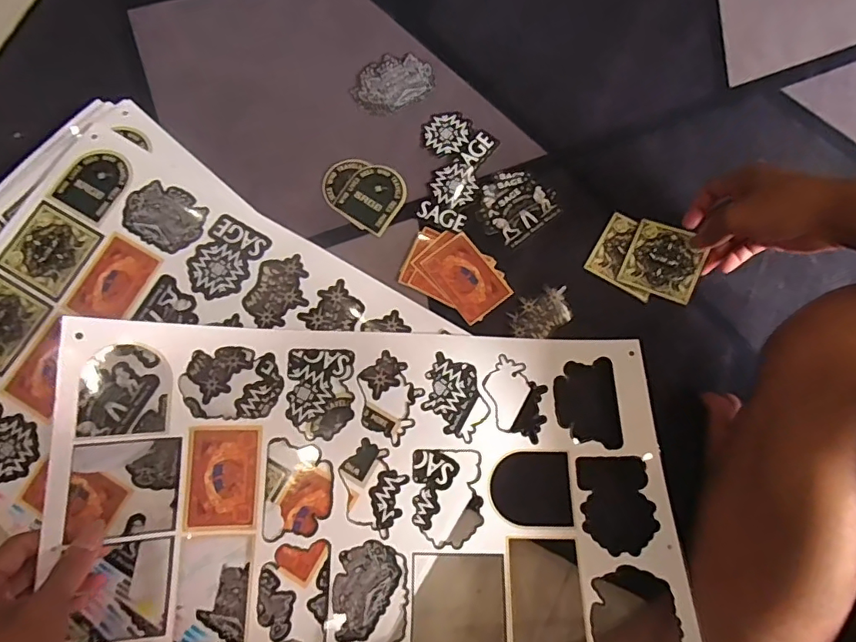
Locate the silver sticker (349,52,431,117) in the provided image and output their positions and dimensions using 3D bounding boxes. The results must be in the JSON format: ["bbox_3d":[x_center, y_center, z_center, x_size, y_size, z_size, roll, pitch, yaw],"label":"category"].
[{"bbox_3d":[-0.039,-0.257,0.549,0.086,0.004,0.063,-28,80,-7],"label":"silver sticker"}]

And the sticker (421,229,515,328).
[{"bbox_3d":[0.038,-0.043,0.501,0.054,0.004,0.080,-37,81,-7],"label":"sticker"}]

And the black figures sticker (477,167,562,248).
[{"bbox_3d":[0.088,-0.118,0.517,0.074,0.005,0.069,-37,80,-7],"label":"black figures sticker"}]

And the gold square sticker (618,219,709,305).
[{"bbox_3d":[0.226,-0.058,0.487,0.065,0.004,0.067,23,87,20],"label":"gold square sticker"}]

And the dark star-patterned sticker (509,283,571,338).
[{"bbox_3d":[0.109,-0.007,0.491,0.062,0.004,0.042,-26,79,-5],"label":"dark star-patterned sticker"}]

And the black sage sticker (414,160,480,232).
[{"bbox_3d":[0.024,-0.129,0.520,0.052,0.004,0.071,22,79,5],"label":"black sage sticker"}]

